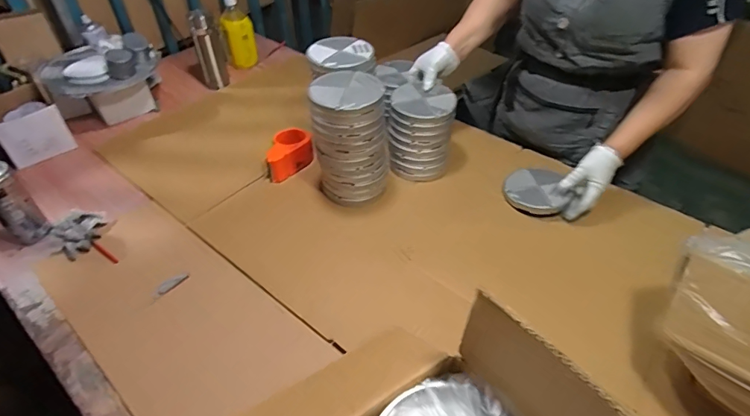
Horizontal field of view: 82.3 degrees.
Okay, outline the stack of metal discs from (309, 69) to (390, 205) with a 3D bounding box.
[{"bbox_3d":[-0.045,-0.137,0.846,0.141,0.219,0.135,2,44,2],"label":"stack of metal discs"}]

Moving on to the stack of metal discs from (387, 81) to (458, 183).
[{"bbox_3d":[0.099,-0.162,0.934,0.137,0.177,0.130,7,45,8],"label":"stack of metal discs"}]

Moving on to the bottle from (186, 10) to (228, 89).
[{"bbox_3d":[-0.456,-0.430,1.178,0.065,0.198,0.054,-17,47,-16],"label":"bottle"}]

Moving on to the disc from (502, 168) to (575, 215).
[{"bbox_3d":[0.334,-0.040,0.892,0.123,0.021,0.127,0,44,0],"label":"disc"}]

